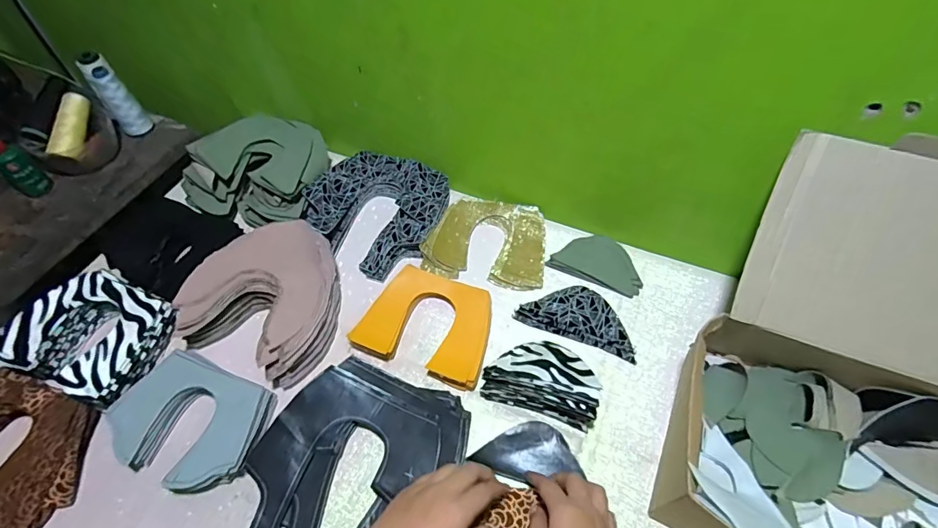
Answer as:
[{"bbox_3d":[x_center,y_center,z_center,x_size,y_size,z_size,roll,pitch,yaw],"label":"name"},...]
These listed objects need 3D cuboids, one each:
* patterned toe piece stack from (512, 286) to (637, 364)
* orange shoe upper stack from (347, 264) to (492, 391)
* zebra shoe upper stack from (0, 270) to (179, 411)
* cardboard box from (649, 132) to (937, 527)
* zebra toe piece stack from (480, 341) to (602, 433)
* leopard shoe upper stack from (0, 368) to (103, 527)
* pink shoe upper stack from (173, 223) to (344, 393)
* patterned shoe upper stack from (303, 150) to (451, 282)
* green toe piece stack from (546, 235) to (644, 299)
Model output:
[{"bbox_3d":[0.140,0.063,0.592,0.148,0.012,0.072,19,57,13],"label":"patterned toe piece stack"},{"bbox_3d":[-0.049,0.071,0.576,0.154,0.034,0.126,17,57,11],"label":"orange shoe upper stack"},{"bbox_3d":[-0.438,0.083,0.557,0.150,0.058,0.138,19,59,14],"label":"zebra shoe upper stack"},{"bbox_3d":[0.387,0.113,0.417,0.334,0.229,0.349,17,58,12],"label":"cardboard box"},{"bbox_3d":[0.081,0.125,0.513,0.120,0.071,0.061,14,58,11],"label":"zebra toe piece stack"},{"bbox_3d":[-0.495,0.196,0.497,0.184,0.039,0.137,16,57,11],"label":"leopard shoe upper stack"},{"bbox_3d":[-0.244,0.036,0.586,0.180,0.059,0.182,21,58,14],"label":"pink shoe upper stack"},{"bbox_3d":[-0.134,-0.082,0.676,0.182,0.043,0.186,20,58,14],"label":"patterned shoe upper stack"},{"bbox_3d":[0.176,-0.005,0.635,0.119,0.007,0.071,21,58,14],"label":"green toe piece stack"}]

